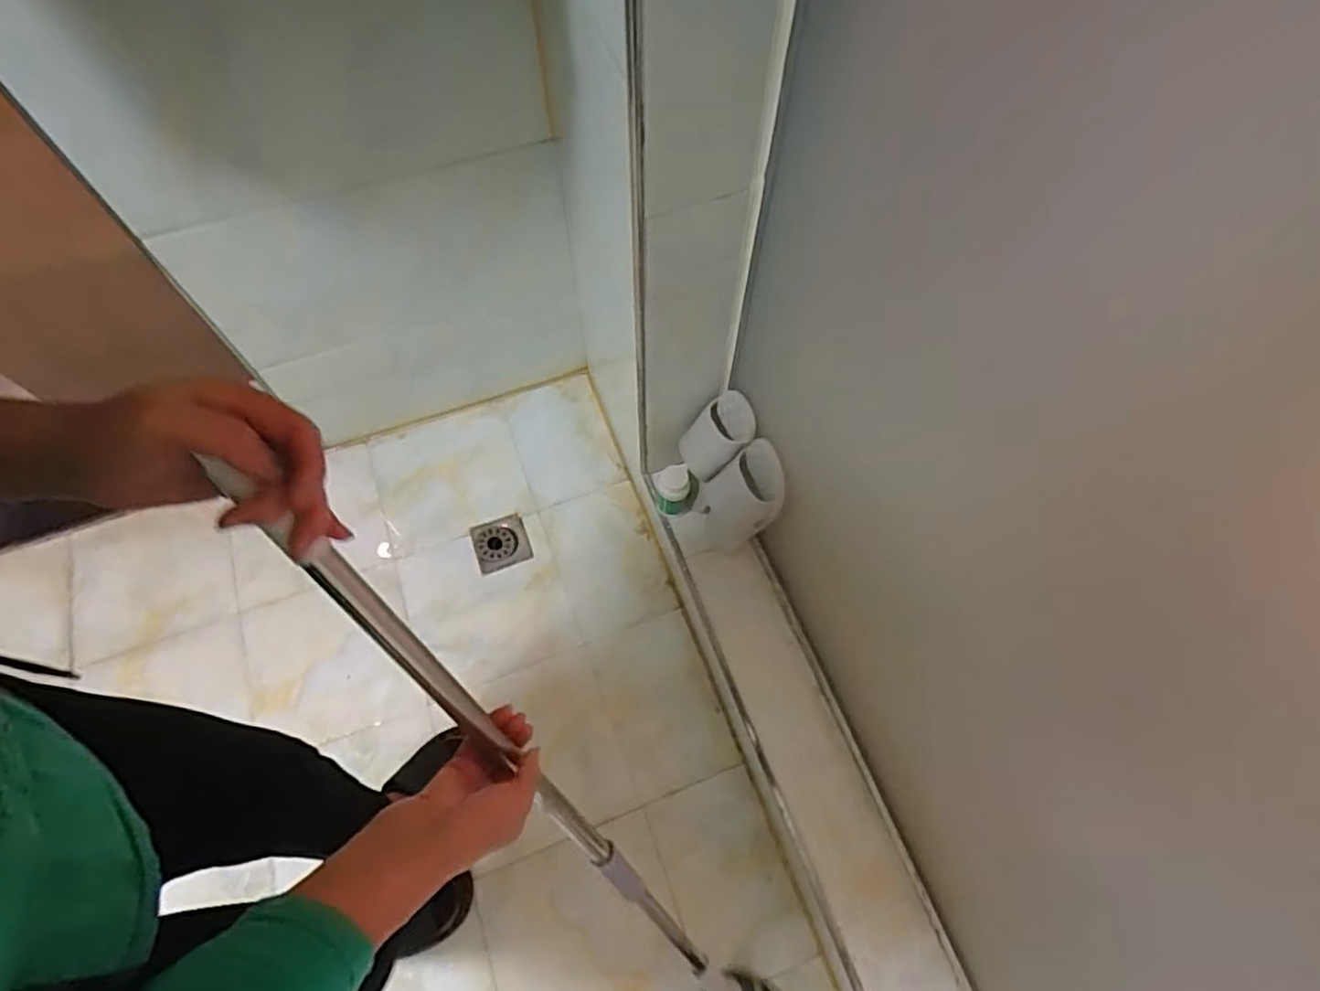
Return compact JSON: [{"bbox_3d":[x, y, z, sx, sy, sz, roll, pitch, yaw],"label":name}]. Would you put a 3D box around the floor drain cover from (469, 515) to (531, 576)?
[{"bbox_3d":[-0.319,0.099,1.343,0.105,0.013,0.100,-18,80,-9],"label":"floor drain cover"}]

